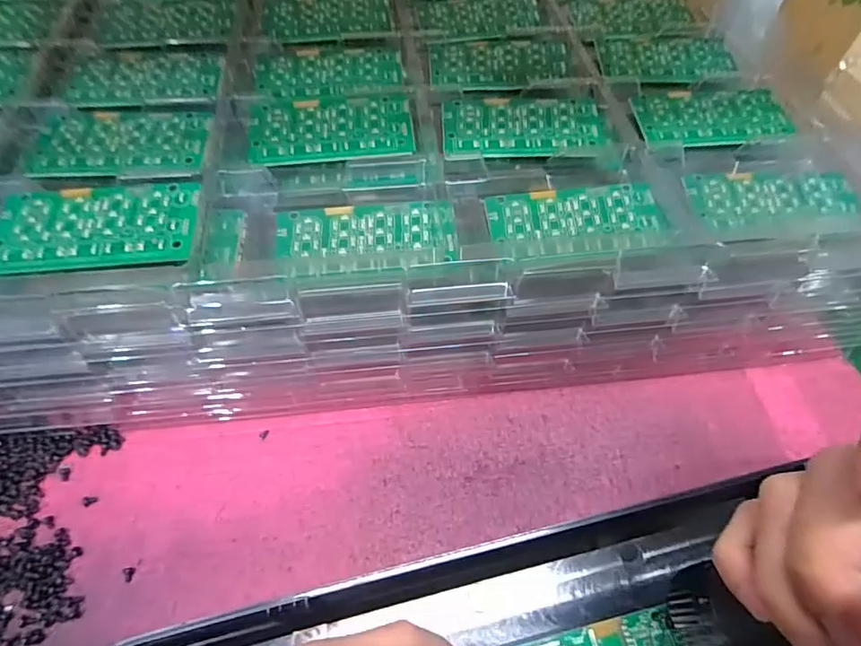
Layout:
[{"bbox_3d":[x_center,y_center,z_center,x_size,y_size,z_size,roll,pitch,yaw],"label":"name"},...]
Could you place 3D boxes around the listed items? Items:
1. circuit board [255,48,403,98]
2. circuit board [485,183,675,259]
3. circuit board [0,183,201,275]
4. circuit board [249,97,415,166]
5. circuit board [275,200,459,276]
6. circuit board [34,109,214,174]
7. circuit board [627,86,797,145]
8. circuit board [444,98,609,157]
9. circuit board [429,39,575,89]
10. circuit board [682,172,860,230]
[{"bbox_3d":[-0.066,-0.163,0.334,0.093,0.005,0.048,1,56,-3],"label":"circuit board"},{"bbox_3d":[0.080,-0.057,0.282,0.094,0.004,0.042,-5,64,-2],"label":"circuit board"},{"bbox_3d":[-0.161,-0.048,0.249,0.090,0.005,0.048,-3,56,-5],"label":"circuit board"},{"bbox_3d":[-0.058,-0.115,0.302,0.092,0.007,0.046,-4,56,-6],"label":"circuit board"},{"bbox_3d":[-0.033,-0.045,0.270,0.092,0.008,0.042,-4,56,-6],"label":"circuit board"},{"bbox_3d":[-0.170,-0.101,0.286,0.092,0.006,0.051,1,56,-3],"label":"circuit board"},{"bbox_3d":[0.176,-0.128,0.323,0.094,0.008,0.052,-3,56,-5],"label":"circuit board"},{"bbox_3d":[0.057,-0.119,0.311,0.097,0.007,0.046,0,56,-3],"label":"circuit board"},{"bbox_3d":[0.048,-0.173,0.349,0.094,0.009,0.056,-1,56,-4],"label":"circuit board"},{"bbox_3d":[0.196,-0.074,0.297,0.090,0.010,0.040,-5,56,-6],"label":"circuit board"}]

